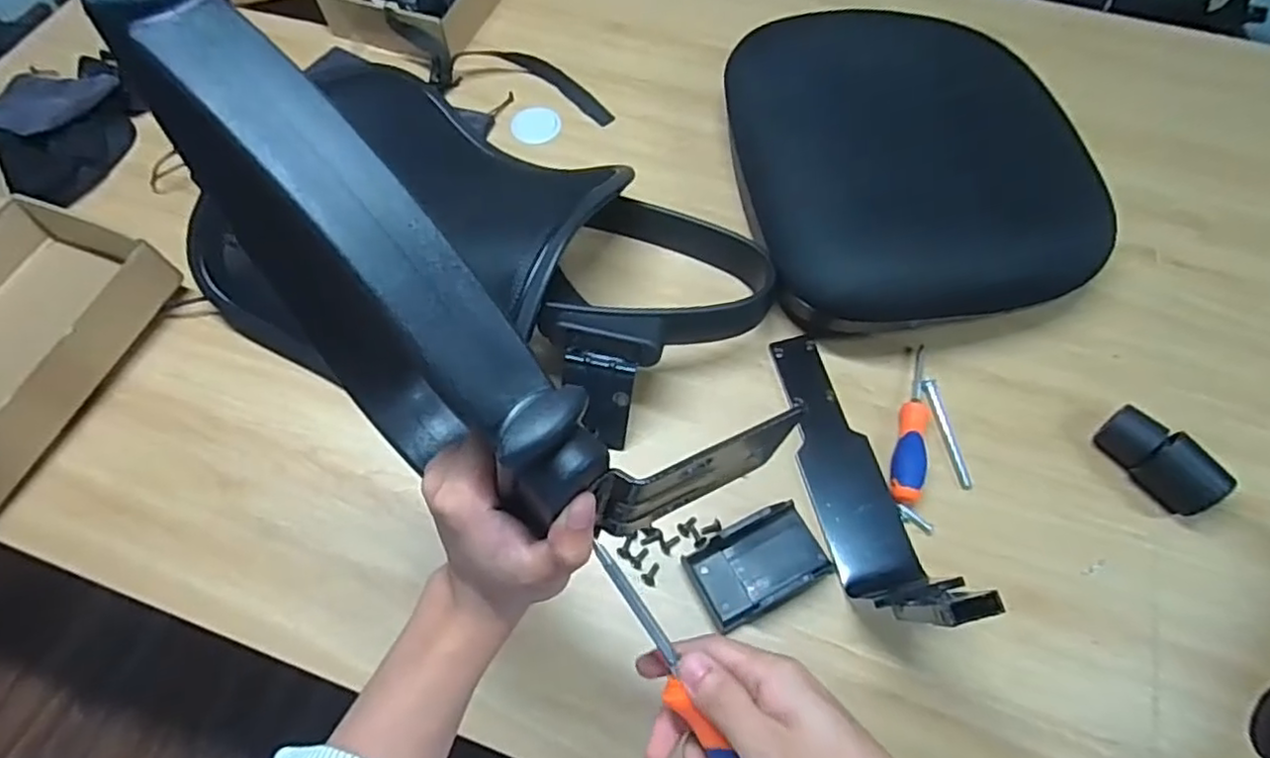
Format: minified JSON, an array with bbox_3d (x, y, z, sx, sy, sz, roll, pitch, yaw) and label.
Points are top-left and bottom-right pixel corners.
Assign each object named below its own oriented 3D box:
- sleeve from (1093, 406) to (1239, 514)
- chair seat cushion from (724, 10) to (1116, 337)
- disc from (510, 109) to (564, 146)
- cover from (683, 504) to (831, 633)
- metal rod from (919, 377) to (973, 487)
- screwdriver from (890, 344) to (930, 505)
[{"bbox_3d":[0.510,0.077,0.650,0.051,0.044,0.109,-38,70,-15],"label":"sleeve"},{"bbox_3d":[0.319,-0.270,0.798,0.383,0.080,0.421,-8,65,-2],"label":"chair seat cushion"},{"bbox_3d":[-0.134,-0.346,0.917,0.065,0.006,0.061,-1,65,1],"label":"disc"},{"bbox_3d":[0.117,0.172,0.629,0.126,0.028,0.077,-26,67,-10],"label":"cover"},{"bbox_3d":[0.326,0.054,0.700,0.016,0.009,0.121,-9,65,-3],"label":"metal rod"},{"bbox_3d":[0.287,0.039,0.688,0.030,0.027,0.181,14,67,8],"label":"screwdriver"}]

